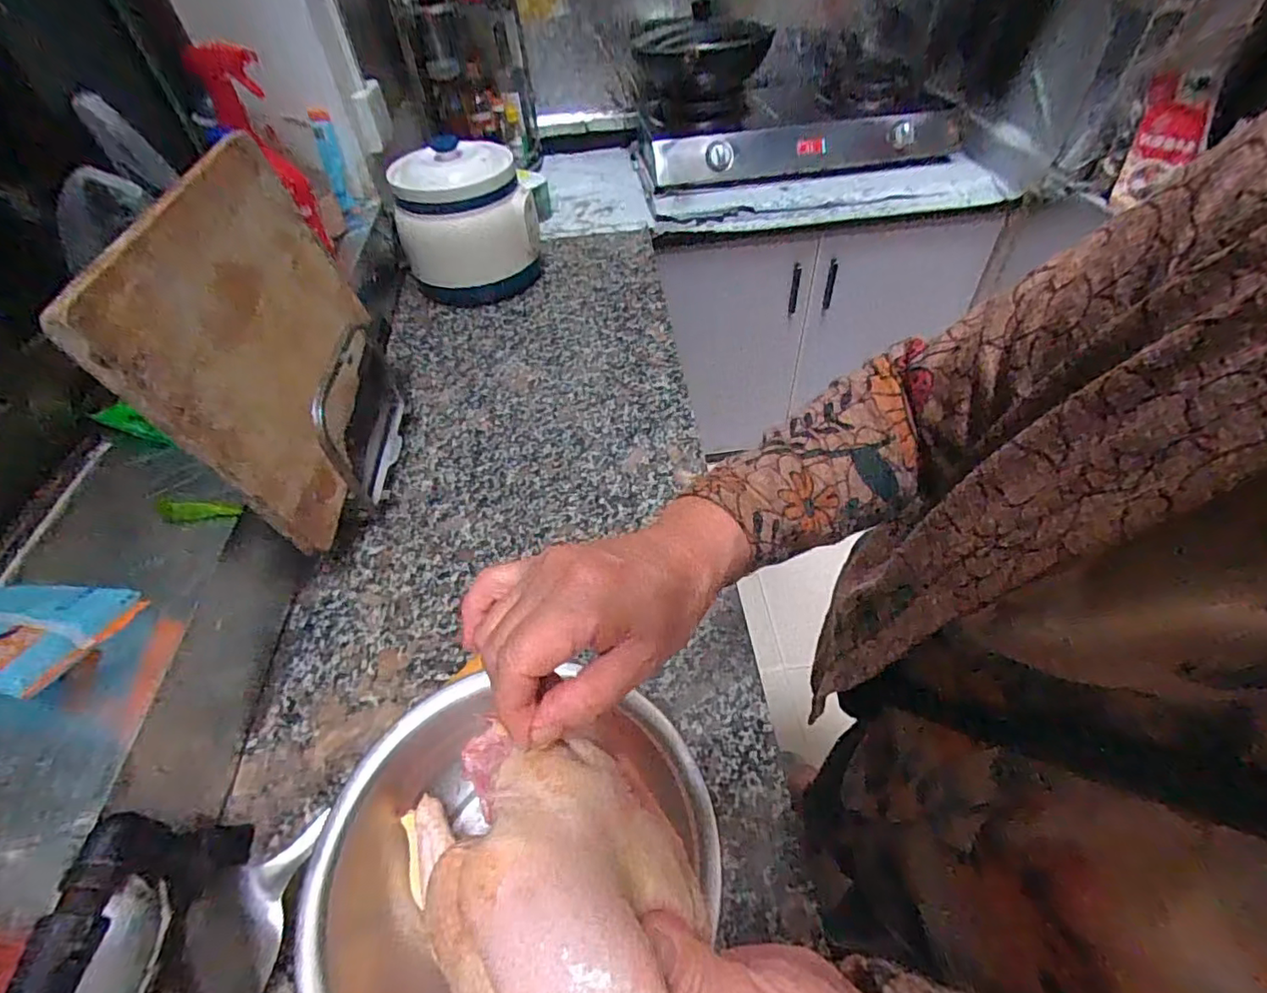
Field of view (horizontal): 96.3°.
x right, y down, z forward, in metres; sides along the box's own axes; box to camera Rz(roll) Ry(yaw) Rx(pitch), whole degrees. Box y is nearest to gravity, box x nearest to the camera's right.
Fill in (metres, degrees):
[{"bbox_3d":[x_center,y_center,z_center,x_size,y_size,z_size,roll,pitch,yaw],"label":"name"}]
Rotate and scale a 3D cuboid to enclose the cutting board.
[{"bbox_3d":[-0.382,-0.180,0.612,0.022,0.287,0.394,-15,49,6],"label":"cutting board"}]

